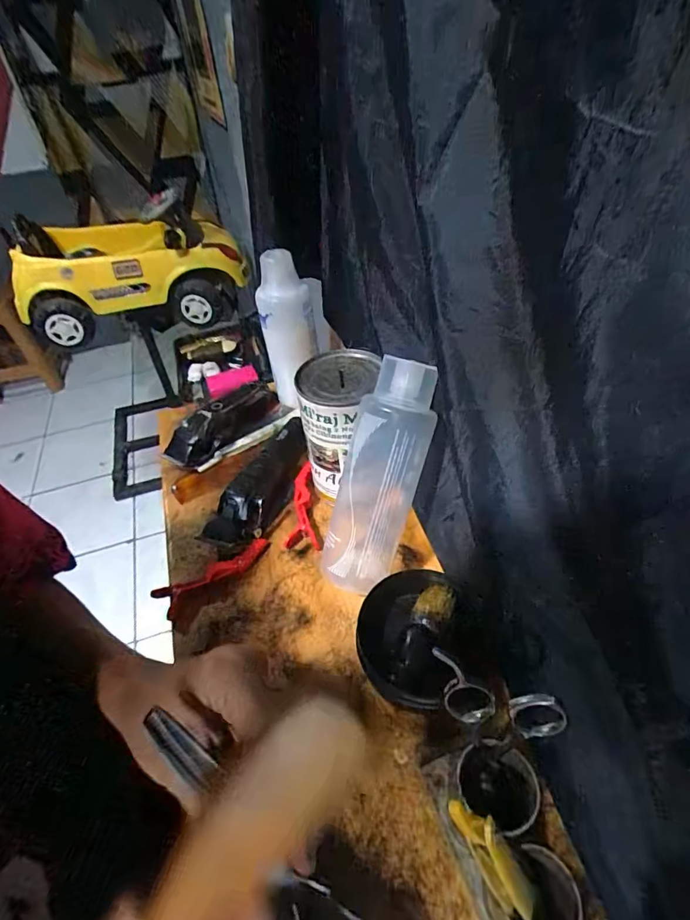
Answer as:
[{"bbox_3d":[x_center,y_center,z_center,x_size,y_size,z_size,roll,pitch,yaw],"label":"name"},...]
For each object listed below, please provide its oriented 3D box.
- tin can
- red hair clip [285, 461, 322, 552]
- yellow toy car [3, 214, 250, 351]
[{"bbox_3d":[-0.003,-0.031,0.448,0.070,0.132,0.081,6,45,11],"label":"tin can"},{"bbox_3d":[-0.044,0.047,0.464,0.031,0.009,0.096,-5,56,0],"label":"red hair clip"},{"bbox_3d":[-0.670,-0.621,1.464,0.650,0.286,0.418,-9,44,-4],"label":"yellow toy car"}]

